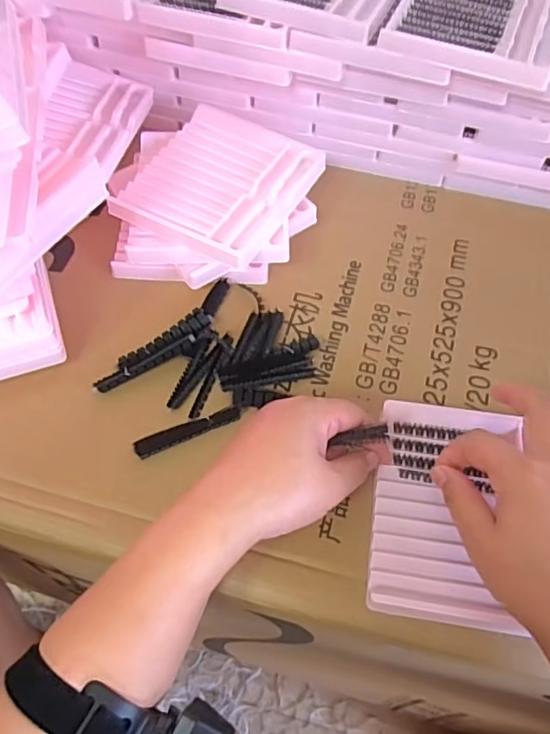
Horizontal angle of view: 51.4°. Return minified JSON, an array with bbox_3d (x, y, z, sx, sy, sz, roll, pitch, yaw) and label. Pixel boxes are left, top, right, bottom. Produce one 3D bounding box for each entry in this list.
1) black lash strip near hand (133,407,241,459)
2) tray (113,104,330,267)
[{"bbox_3d":[-0.063,0.045,0.413,0.078,0.005,0.014,-23,61,-14],"label":"black lash strip near hand"},{"bbox_3d":[-0.047,-0.157,0.483,0.134,0.012,0.144,26,62,15],"label":"tray"}]

